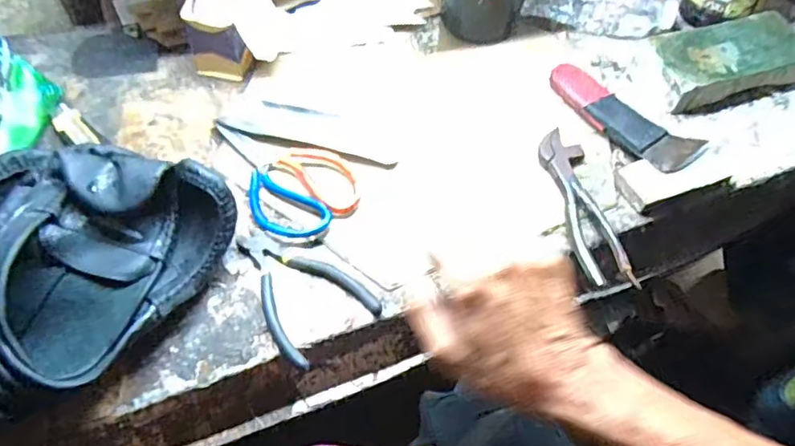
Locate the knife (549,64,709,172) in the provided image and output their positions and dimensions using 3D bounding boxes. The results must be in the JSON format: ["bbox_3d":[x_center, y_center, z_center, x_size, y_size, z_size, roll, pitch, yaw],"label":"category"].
[{"bbox_3d":[0.243,-0.120,0.617,0.072,0.015,0.176,-31,63,-22],"label":"knife"}]

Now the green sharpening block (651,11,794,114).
[{"bbox_3d":[0.384,-0.189,0.653,0.201,0.037,0.095,-13,58,-12],"label":"green sharpening block"}]

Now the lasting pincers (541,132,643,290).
[{"bbox_3d":[0.179,-0.020,0.552,0.046,0.022,0.188,-5,56,-6],"label":"lasting pincers"}]

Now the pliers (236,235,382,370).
[{"bbox_3d":[-0.094,0.054,0.500,0.087,0.013,0.142,-39,66,-25],"label":"pliers"}]

